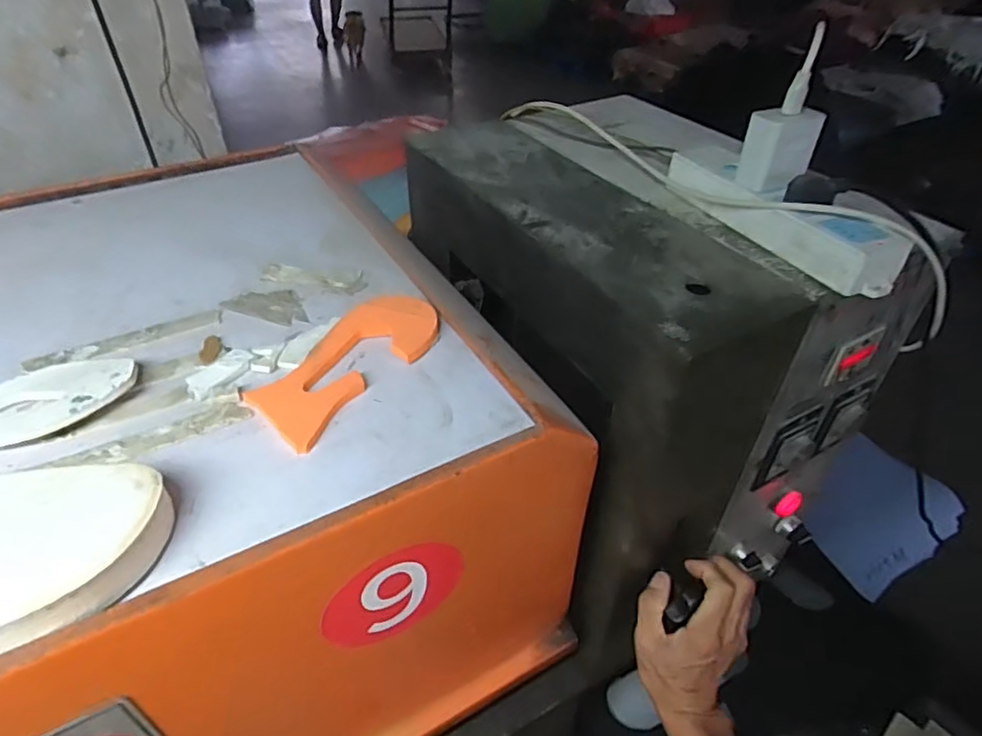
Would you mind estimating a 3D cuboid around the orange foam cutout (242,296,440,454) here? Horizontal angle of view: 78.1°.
[{"bbox_3d":[-0.102,-0.007,0.442,0.071,0.012,0.156,25,47,25],"label":"orange foam cutout"}]

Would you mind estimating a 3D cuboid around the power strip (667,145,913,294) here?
[{"bbox_3d":[0.213,-0.116,0.454,0.057,0.037,0.194,-15,43,-17],"label":"power strip"}]

